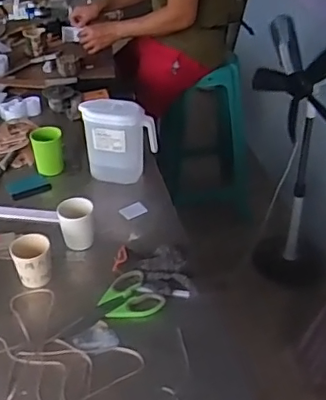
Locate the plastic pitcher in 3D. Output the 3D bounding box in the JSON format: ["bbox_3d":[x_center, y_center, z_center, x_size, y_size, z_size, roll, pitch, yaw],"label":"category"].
[{"bbox_3d":[-0.100,-0.135,1.318,0.172,0.178,0.110,-2,36,-1],"label":"plastic pitcher"}]

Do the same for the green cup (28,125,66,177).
[{"bbox_3d":[-0.286,-0.123,1.403,0.076,0.101,0.074,-11,37,-12],"label":"green cup"}]

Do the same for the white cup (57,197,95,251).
[{"bbox_3d":[-0.177,0.053,1.158,0.070,0.094,0.067,-1,36,1],"label":"white cup"}]

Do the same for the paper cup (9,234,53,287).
[{"bbox_3d":[-0.249,0.126,1.080,0.071,0.101,0.067,-1,36,1],"label":"paper cup"}]

